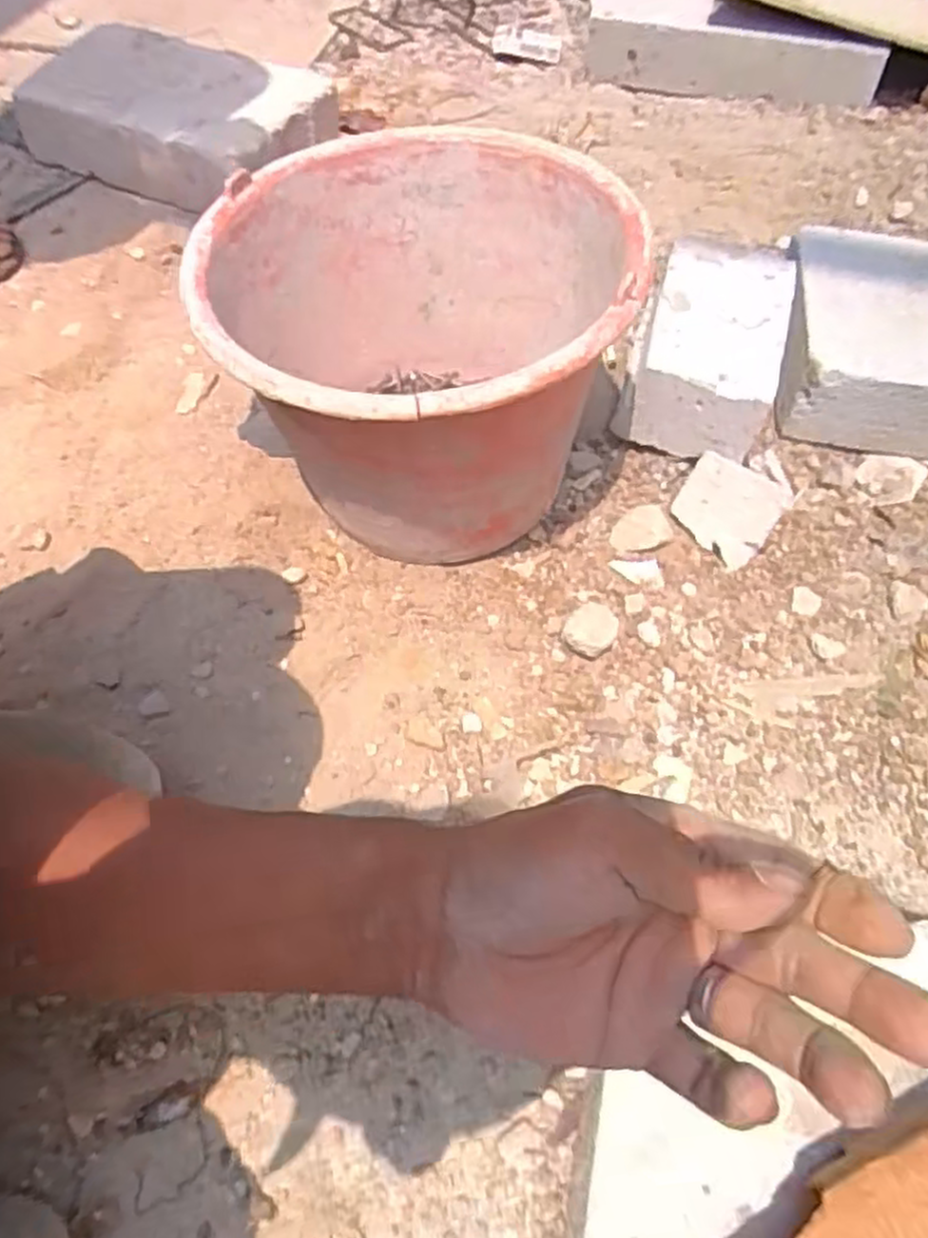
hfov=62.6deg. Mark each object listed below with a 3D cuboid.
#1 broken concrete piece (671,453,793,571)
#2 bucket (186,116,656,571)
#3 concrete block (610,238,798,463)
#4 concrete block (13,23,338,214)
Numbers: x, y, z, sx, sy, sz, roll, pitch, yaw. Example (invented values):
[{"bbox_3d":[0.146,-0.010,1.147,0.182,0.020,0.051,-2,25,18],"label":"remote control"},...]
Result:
[{"bbox_3d":[0.204,-0.086,0.596,0.075,0.011,0.070,35,100,16],"label":"broken concrete piece"},{"bbox_3d":[-0.031,-0.174,0.550,0.261,0.213,0.276,1,60,-1],"label":"bucket"},{"bbox_3d":[0.207,-0.231,0.655,0.113,0.084,0.202,17,61,9],"label":"concrete block"},{"bbox_3d":[-0.323,-0.565,0.885,0.376,0.098,0.199,22,61,13],"label":"concrete block"}]

